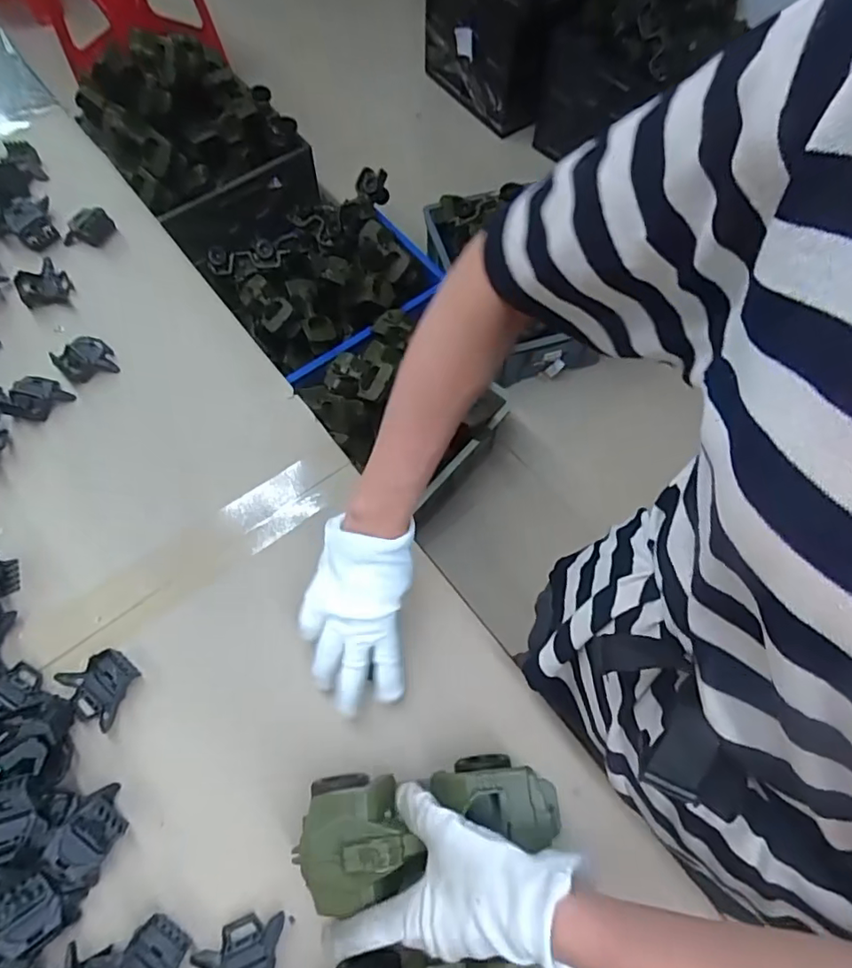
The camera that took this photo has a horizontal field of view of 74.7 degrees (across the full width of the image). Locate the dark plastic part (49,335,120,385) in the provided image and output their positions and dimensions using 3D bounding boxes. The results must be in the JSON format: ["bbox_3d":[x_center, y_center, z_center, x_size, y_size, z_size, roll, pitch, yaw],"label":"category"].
[{"bbox_3d":[-0.384,-0.142,0.626,0.056,0.025,0.052,0,67,0],"label":"dark plastic part"}]

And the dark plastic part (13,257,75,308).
[{"bbox_3d":[-0.461,-0.240,0.669,0.055,0.019,0.058,0,67,0],"label":"dark plastic part"}]

